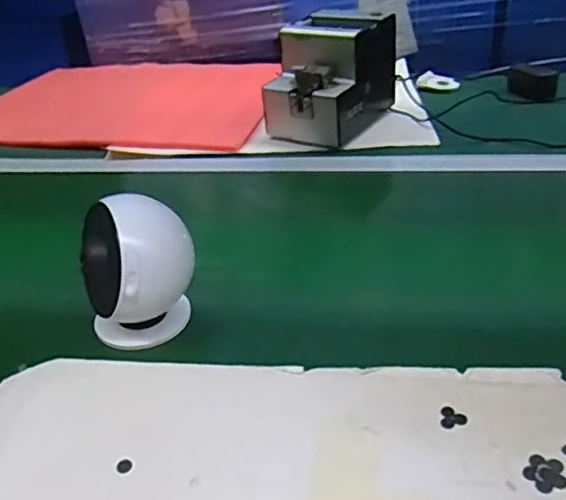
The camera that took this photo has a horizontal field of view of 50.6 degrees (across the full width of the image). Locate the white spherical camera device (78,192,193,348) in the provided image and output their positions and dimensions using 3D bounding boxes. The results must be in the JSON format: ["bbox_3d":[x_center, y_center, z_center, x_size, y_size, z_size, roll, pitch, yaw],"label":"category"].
[{"bbox_3d":[-0.122,0.018,0.509,0.090,0.116,0.080,-14,34,-13],"label":"white spherical camera device"}]

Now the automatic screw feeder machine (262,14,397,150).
[{"bbox_3d":[0.073,-0.257,0.887,0.129,0.144,0.195,15,38,29],"label":"automatic screw feeder machine"}]

